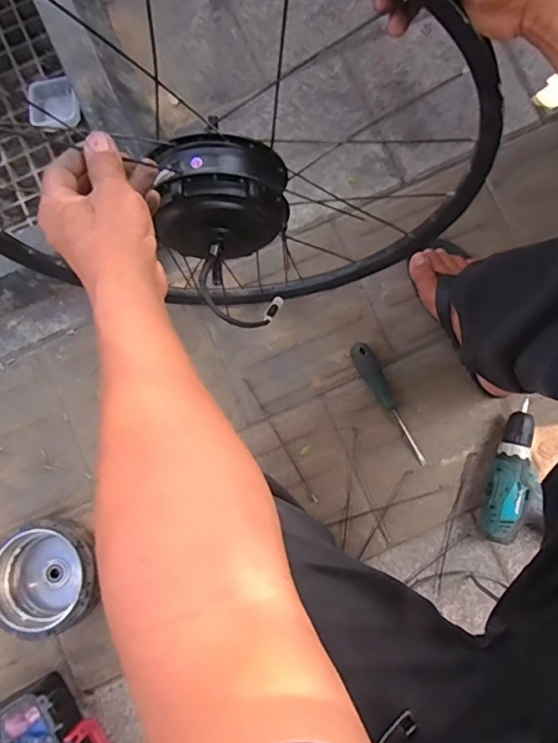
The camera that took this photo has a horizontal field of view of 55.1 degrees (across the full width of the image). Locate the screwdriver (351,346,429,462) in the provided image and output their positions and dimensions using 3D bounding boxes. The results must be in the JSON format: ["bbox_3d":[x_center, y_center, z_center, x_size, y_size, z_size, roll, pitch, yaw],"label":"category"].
[{"bbox_3d":[0.168,0.047,0.811,0.030,0.029,0.199,-31,87,-6],"label":"screwdriver"}]

